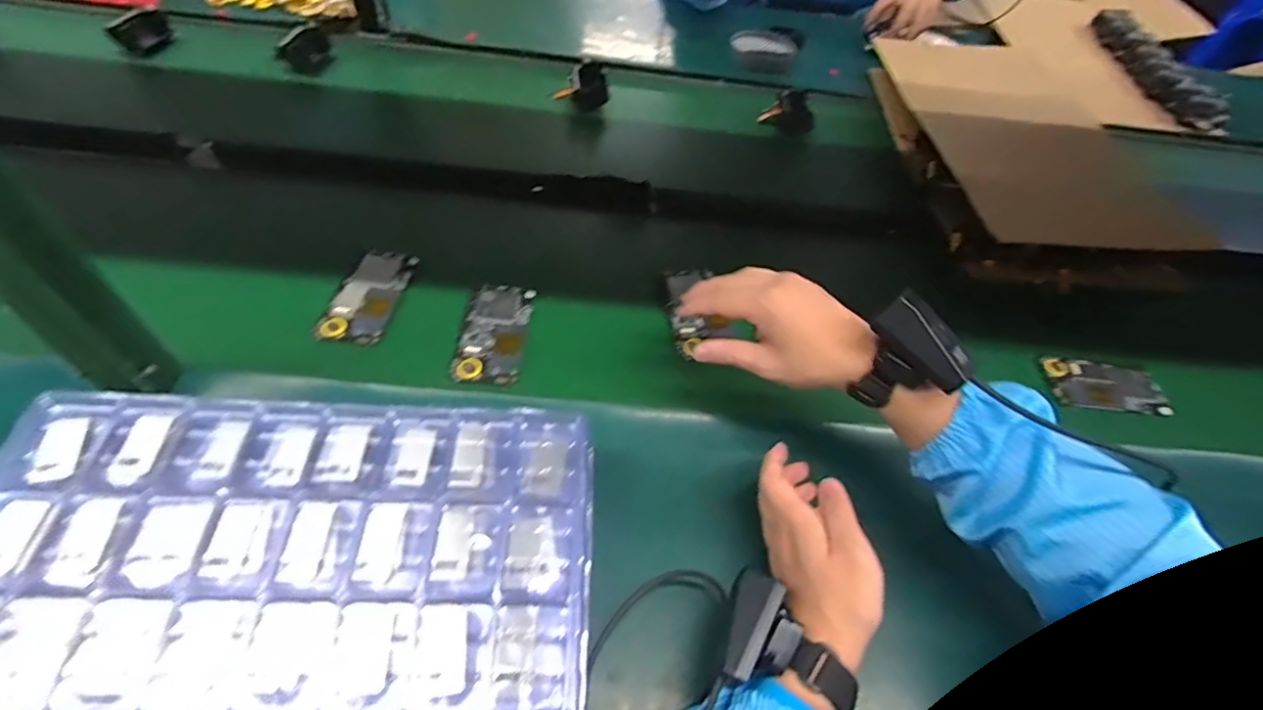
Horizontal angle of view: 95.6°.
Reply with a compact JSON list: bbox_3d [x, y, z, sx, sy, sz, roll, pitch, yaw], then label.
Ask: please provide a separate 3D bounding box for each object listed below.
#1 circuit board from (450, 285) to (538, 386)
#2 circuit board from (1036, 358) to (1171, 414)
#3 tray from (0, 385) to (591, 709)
[{"bbox_3d":[-0.139,-0.023,0.583,0.064,0.016,0.123,6,51,3],"label":"circuit board"},{"bbox_3d":[0.516,0.032,0.625,0.125,0.012,0.061,8,57,-1],"label":"circuit board"},{"bbox_3d":[-0.221,0.119,0.374,0.385,0.043,0.216,1,51,-1],"label":"tray"}]

